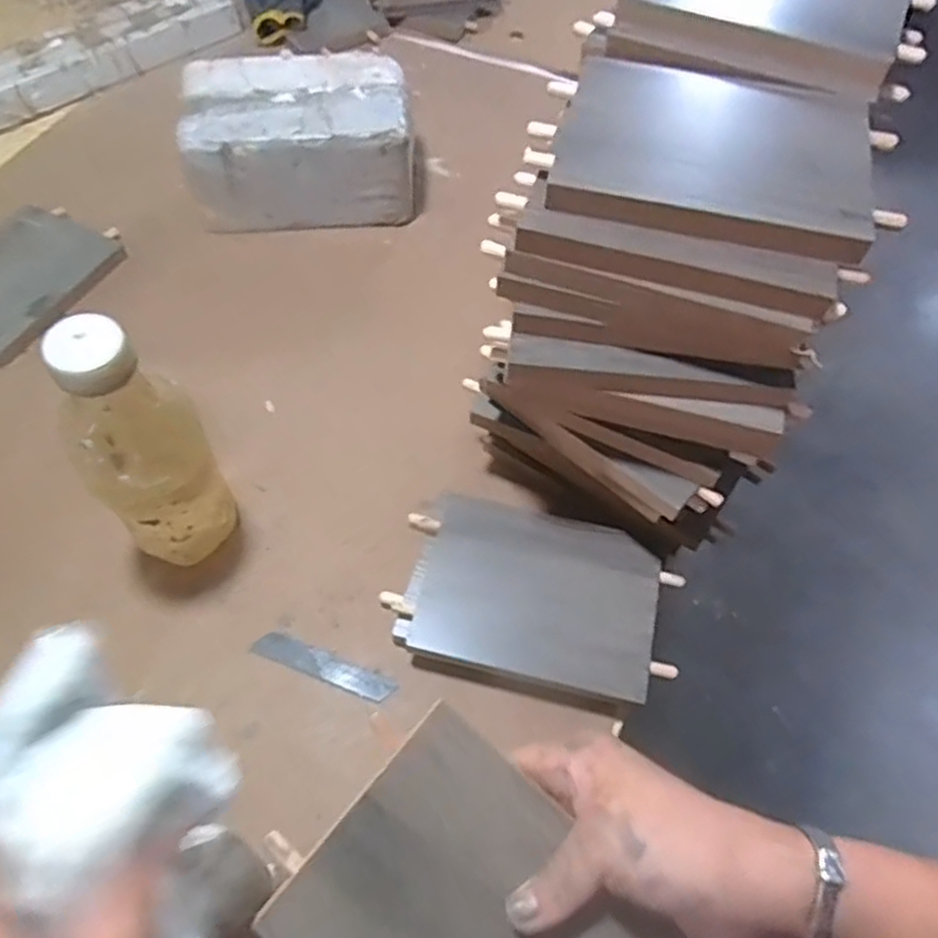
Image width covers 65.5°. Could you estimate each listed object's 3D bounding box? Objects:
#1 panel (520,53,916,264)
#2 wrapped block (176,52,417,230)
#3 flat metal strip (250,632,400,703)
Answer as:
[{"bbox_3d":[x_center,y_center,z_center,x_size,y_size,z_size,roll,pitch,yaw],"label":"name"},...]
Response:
[{"bbox_3d":[0.124,-0.162,0.374,0.168,0.017,0.118,17,61,8],"label":"panel"},{"bbox_3d":[-0.156,-0.303,0.688,0.206,0.102,0.119,-5,60,-5],"label":"wrapped block"},{"bbox_3d":[-0.097,0.130,0.482,0.097,0.004,0.016,20,61,10],"label":"flat metal strip"}]

